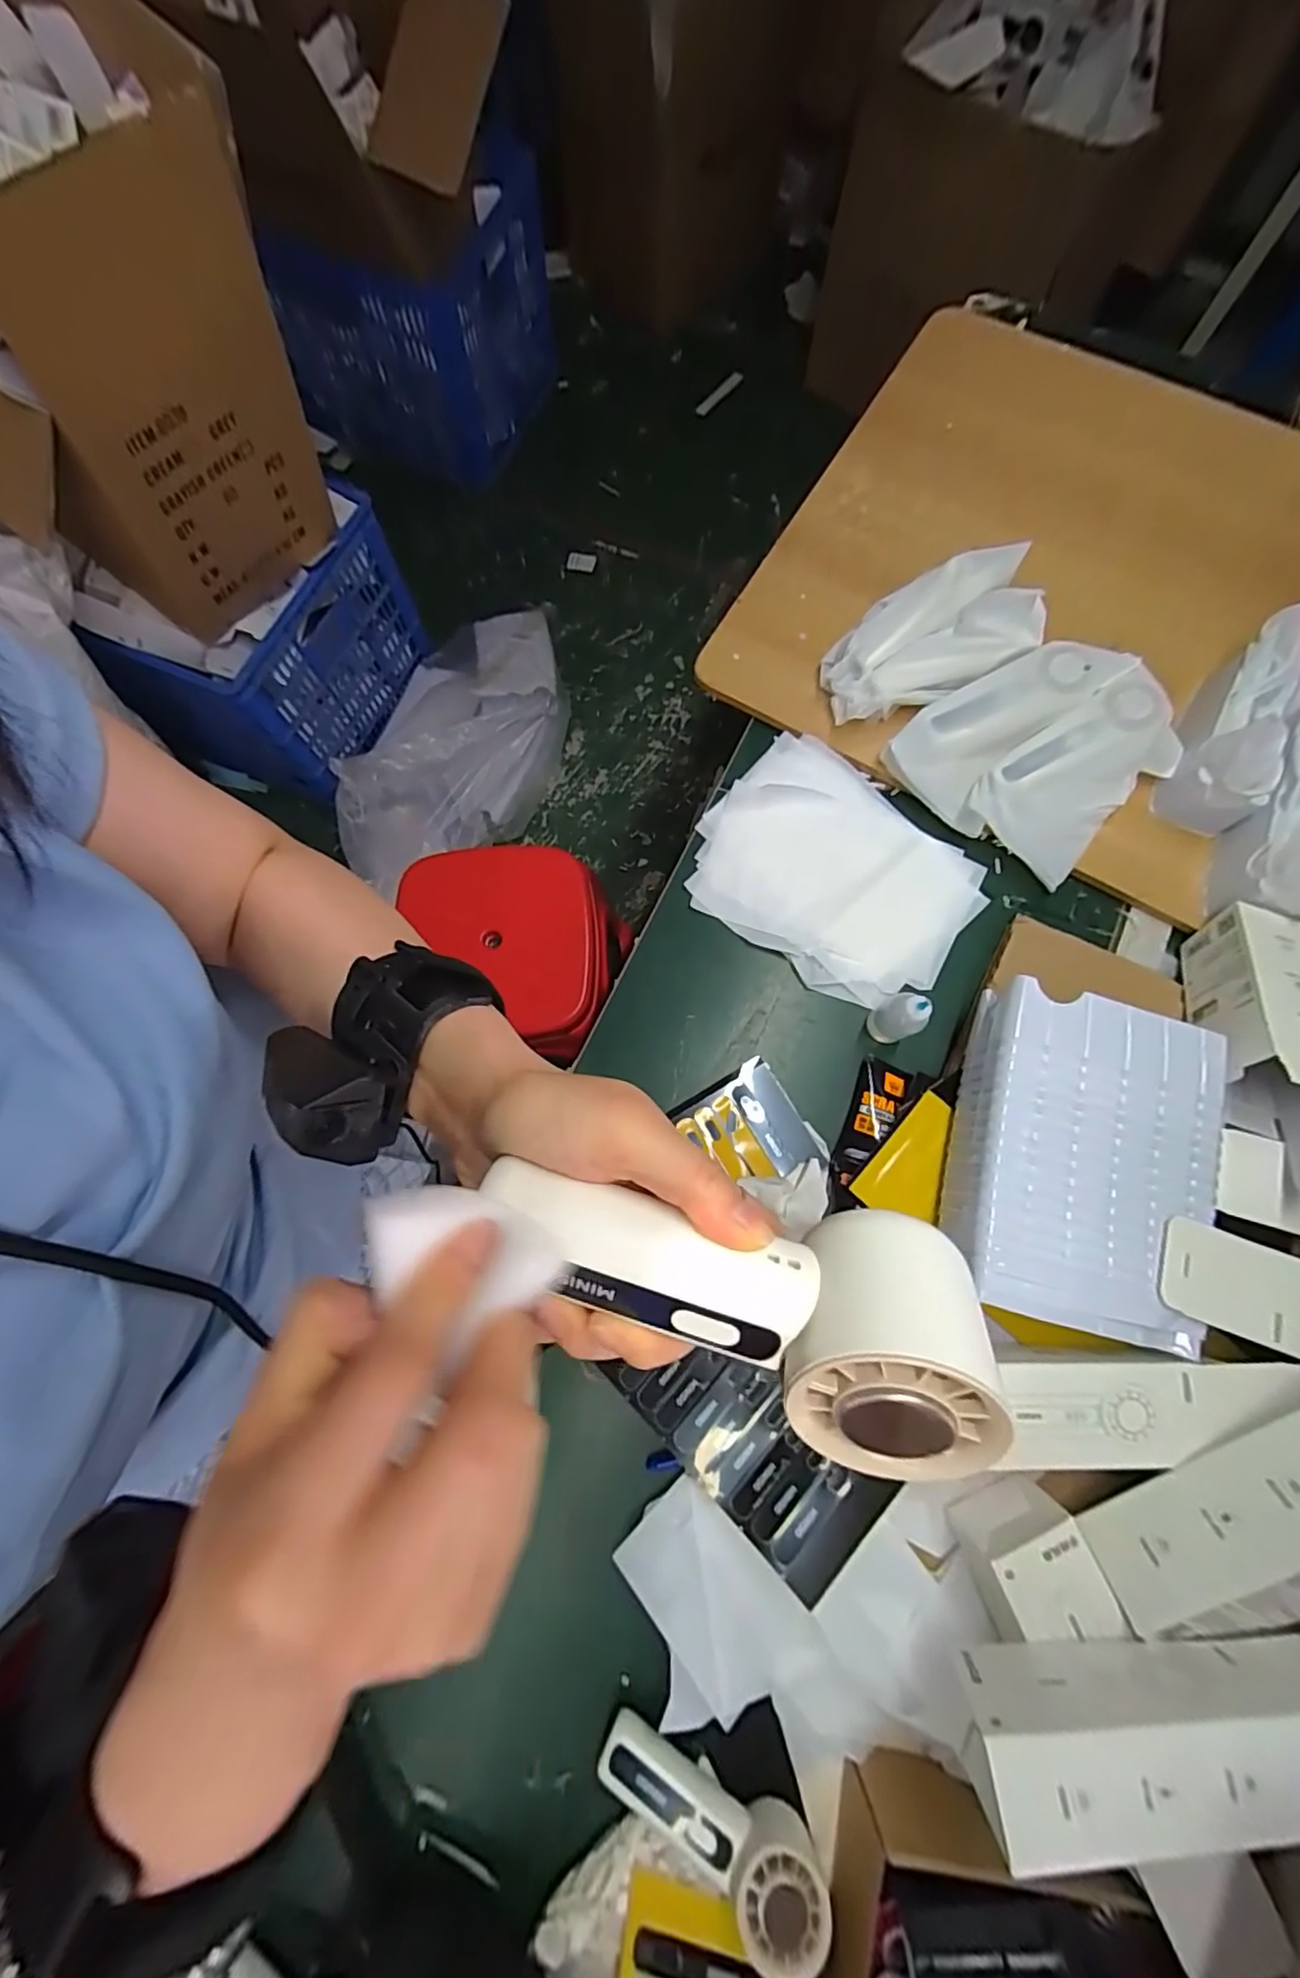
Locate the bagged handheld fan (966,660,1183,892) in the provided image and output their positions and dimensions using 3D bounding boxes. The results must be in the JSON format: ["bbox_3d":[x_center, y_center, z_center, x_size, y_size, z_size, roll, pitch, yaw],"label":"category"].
[{"bbox_3d":[0.402,-0.201,0.589,0.188,0.063,0.111,-42,80,-8],"label":"bagged handheld fan"}]

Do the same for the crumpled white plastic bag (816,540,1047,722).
[{"bbox_3d":[0.264,-0.341,0.611,0.187,0.075,0.119,-22,78,-4],"label":"crumpled white plastic bag"}]

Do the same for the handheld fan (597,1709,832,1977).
[{"bbox_3d":[0.041,0.571,0.431,0.161,0.054,0.055,22,78,19],"label":"handheld fan"}]

